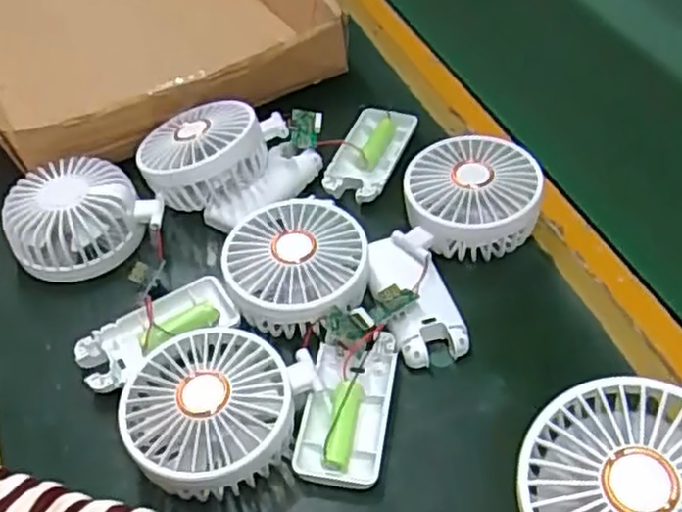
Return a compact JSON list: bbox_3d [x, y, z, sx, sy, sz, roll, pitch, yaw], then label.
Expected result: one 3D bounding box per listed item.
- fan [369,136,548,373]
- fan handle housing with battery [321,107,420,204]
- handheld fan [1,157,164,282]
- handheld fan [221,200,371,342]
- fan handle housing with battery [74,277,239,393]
[{"bbox_3d":[0.067,-0.009,0.448,0.085,0.039,0.165,19,65,20],"label":"fan"},{"bbox_3d":[0.021,-0.074,0.530,0.042,0.018,0.092,15,51,17],"label":"fan handle housing with battery"},{"bbox_3d":[-0.176,-0.026,0.479,0.090,0.045,0.079,-35,55,-24],"label":"handheld fan"},{"bbox_3d":[-0.026,0.004,0.434,0.082,0.032,0.086,1,49,6],"label":"handheld fan"},{"bbox_3d":[-0.110,0.047,0.430,0.094,0.017,0.041,-29,53,-20],"label":"fan handle housing with battery"}]

